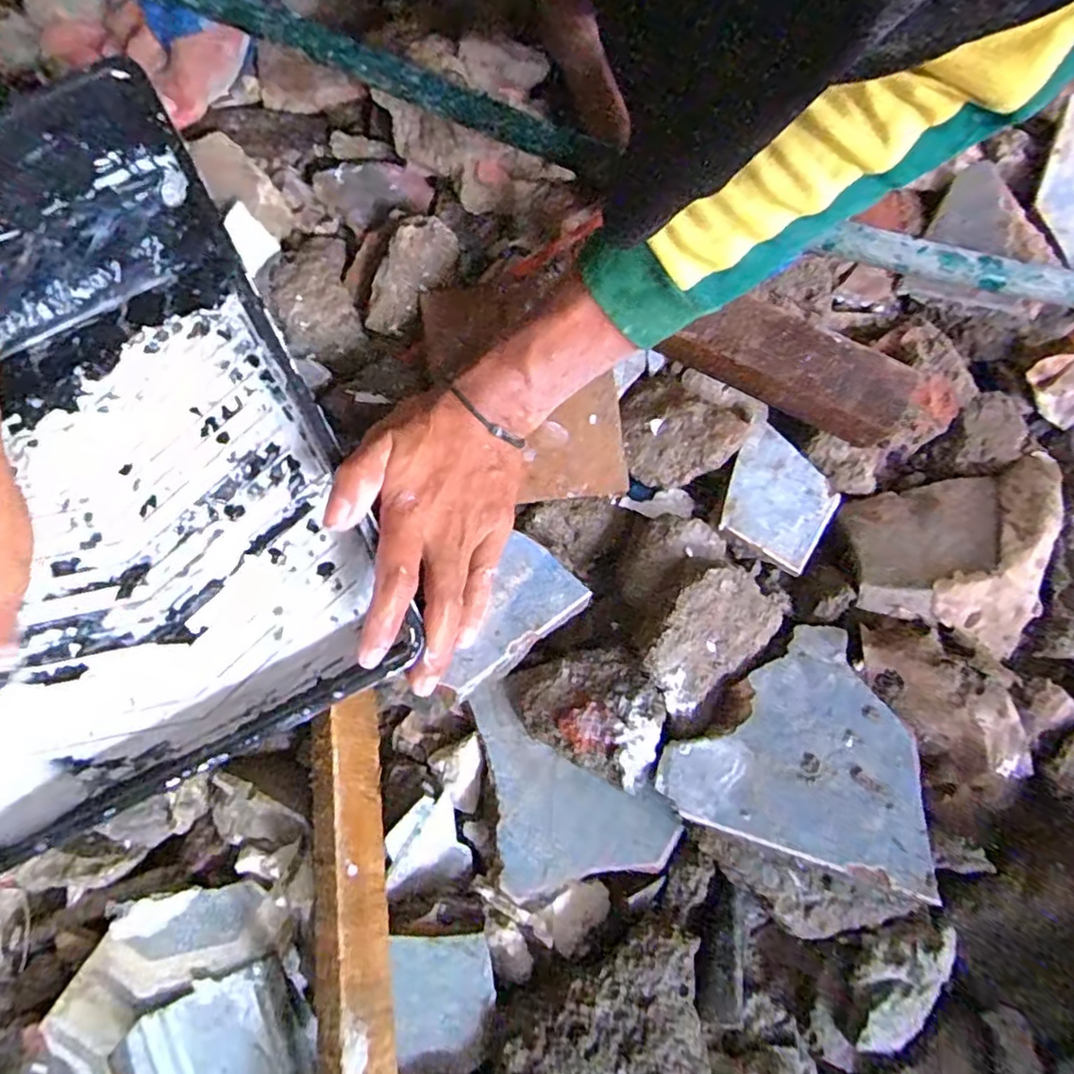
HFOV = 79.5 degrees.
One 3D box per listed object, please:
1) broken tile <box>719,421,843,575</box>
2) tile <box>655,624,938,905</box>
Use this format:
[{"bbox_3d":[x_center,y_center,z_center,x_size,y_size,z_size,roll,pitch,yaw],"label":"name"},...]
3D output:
[{"bbox_3d":[0.151,-0.027,0.399,0.066,0.005,0.075,32,80,1],"label":"broken tile"},{"bbox_3d":[0.143,0.106,0.348,0.130,0.008,0.119,16,64,7],"label":"tile"}]

